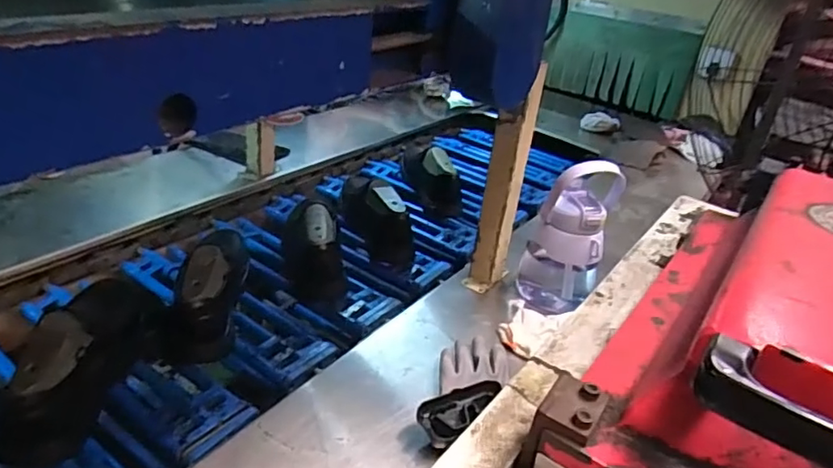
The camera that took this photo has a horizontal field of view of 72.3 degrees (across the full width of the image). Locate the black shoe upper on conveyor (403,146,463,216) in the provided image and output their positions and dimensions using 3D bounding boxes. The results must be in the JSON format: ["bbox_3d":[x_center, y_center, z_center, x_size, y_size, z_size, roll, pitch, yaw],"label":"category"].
[{"bbox_3d":[0.032,-0.124,1.170,0.076,0.103,0.226,-4,32,-19],"label":"black shoe upper on conveyor"}]

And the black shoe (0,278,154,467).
[{"bbox_3d":[-0.371,0.122,0.644,0.085,0.098,0.265,2,30,-9],"label":"black shoe"}]

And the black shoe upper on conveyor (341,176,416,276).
[{"bbox_3d":[-0.077,-0.048,1.012,0.074,0.098,0.277,-7,33,-23],"label":"black shoe upper on conveyor"}]

